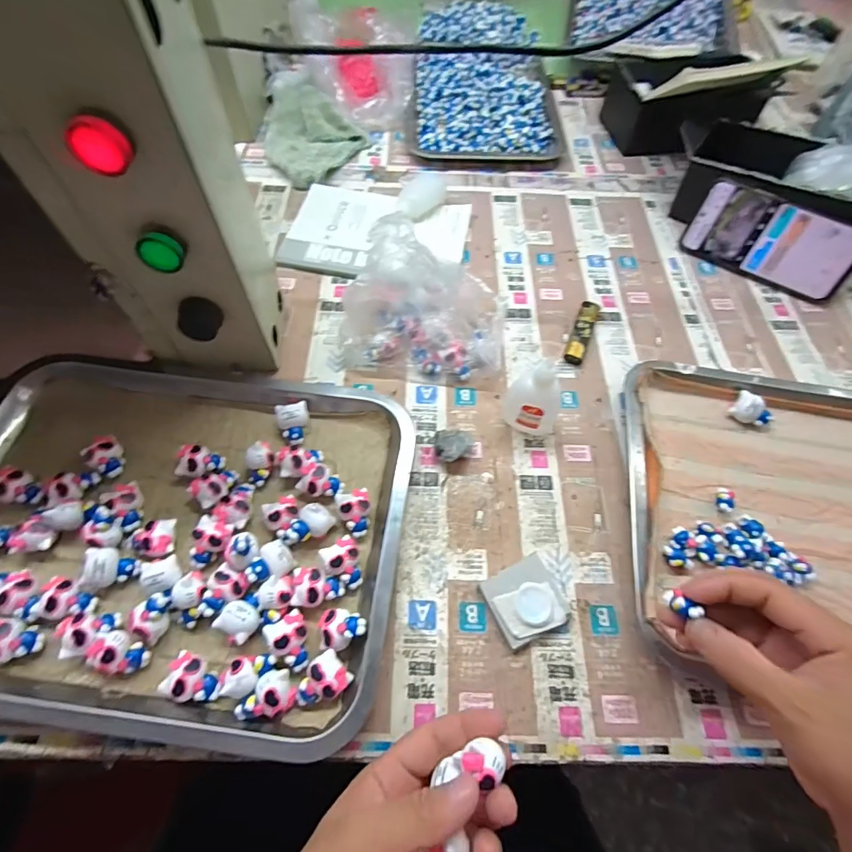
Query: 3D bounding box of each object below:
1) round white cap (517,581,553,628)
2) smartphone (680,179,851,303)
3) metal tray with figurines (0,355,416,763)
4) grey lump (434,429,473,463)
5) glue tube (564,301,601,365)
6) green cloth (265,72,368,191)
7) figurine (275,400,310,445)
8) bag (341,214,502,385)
[{"bbox_3d":[0.077,0.126,0.323,0.026,0.005,0.029,6,61,1],"label":"round white cap"},{"bbox_3d":[0.377,-0.203,0.499,0.164,0.080,0.010,30,34,15],"label":"smartphone"},{"bbox_3d":[-0.199,0.073,0.354,0.360,0.038,0.279,6,61,2],"label":"metal tray with figurines"},{"bbox_3d":[0.024,0.017,0.385,0.030,0.022,0.029,1,61,-2],"label":"grey lump"},{"bbox_3d":[0.160,-0.098,0.465,0.020,0.015,0.083,21,63,10],"label":"glue tube"},{"bbox_3d":[-0.153,-0.402,0.609,0.126,0.030,0.218,-13,62,-9],"label":"green cloth"},{"bbox_3d":[-0.112,-0.004,0.389,0.027,0.019,0.035,-19,64,-12],"label":"figurine"},{"bbox_3d":[0.002,-0.114,0.417,0.148,0.101,0.104,12,61,5],"label":"bag"}]

